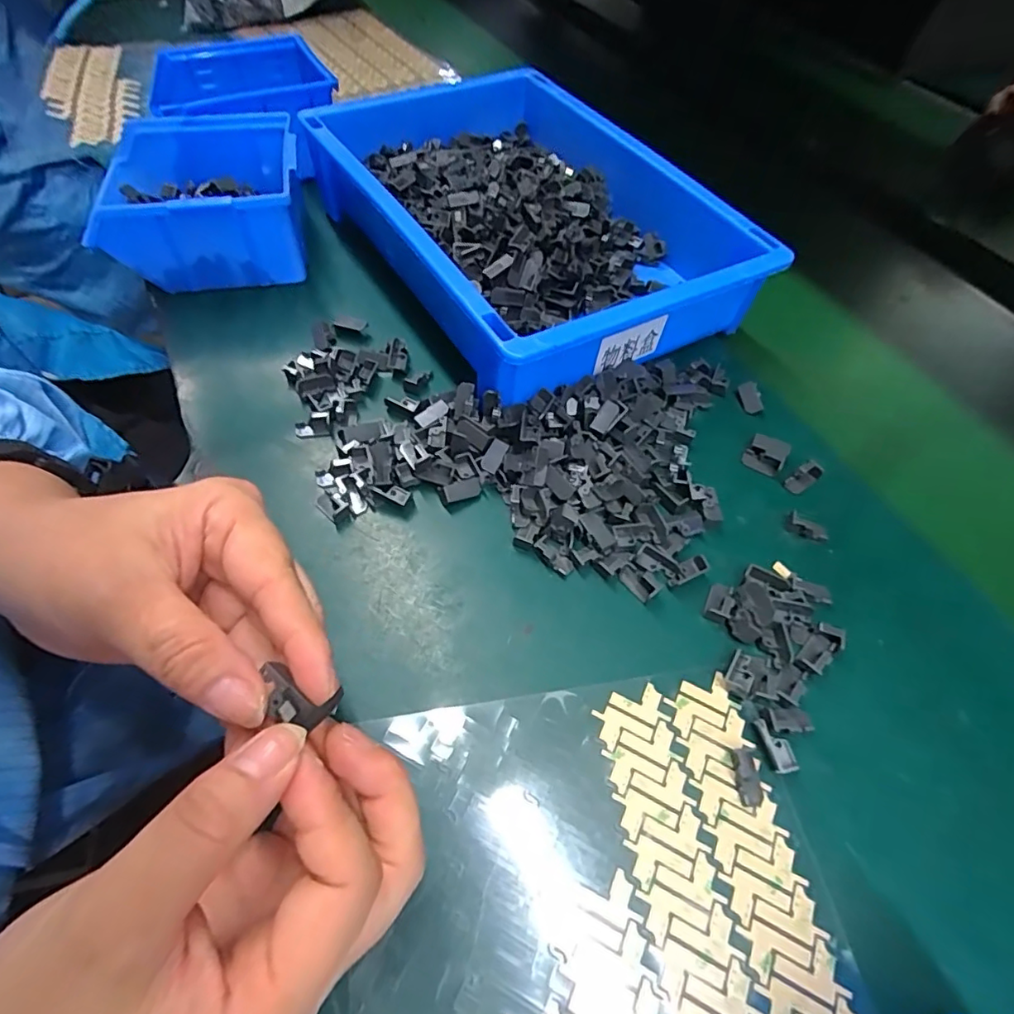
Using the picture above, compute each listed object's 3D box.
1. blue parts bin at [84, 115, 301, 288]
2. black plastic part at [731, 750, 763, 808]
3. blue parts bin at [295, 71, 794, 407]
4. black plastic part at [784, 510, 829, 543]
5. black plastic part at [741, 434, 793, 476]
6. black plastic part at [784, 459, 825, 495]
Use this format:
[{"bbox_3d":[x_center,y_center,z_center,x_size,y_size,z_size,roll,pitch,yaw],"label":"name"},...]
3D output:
[{"bbox_3d":[-0.216,-0.219,0.397,0.131,0.062,0.127,-10,57,-9],"label":"blue parts bin"},{"bbox_3d":[0.103,0.115,0.237,0.011,0.004,0.022,0,56,-3],"label":"black plastic part"},{"bbox_3d":[0.005,-0.214,0.408,0.212,0.074,0.321,-27,61,-19],"label":"blue parts bin"},{"bbox_3d":[0.166,0.012,0.305,0.022,0.011,0.008,32,60,18],"label":"black plastic part"},{"bbox_3d":[0.156,-0.032,0.334,0.022,0.012,0.022,29,59,16],"label":"black plastic part"},{"bbox_3d":[0.175,-0.018,0.326,0.022,0.010,0.011,-30,62,-21],"label":"black plastic part"}]

